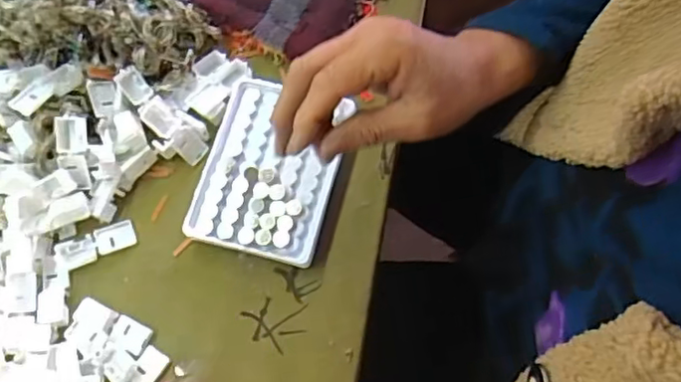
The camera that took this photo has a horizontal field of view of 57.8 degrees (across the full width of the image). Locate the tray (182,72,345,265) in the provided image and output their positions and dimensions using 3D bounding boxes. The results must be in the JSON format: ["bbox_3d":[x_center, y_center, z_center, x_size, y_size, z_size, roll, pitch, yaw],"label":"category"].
[{"bbox_3d":[-0.051,-0.017,0.449,0.094,0.014,0.128,14,73,5],"label":"tray"}]

